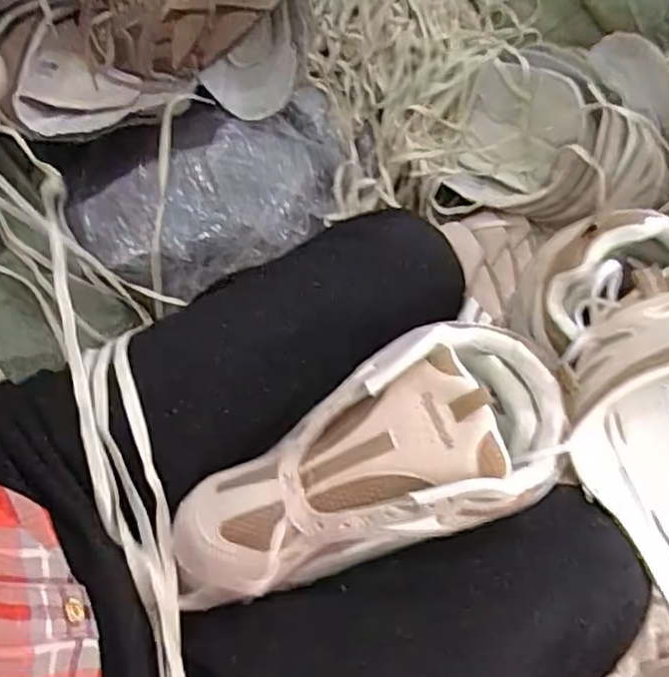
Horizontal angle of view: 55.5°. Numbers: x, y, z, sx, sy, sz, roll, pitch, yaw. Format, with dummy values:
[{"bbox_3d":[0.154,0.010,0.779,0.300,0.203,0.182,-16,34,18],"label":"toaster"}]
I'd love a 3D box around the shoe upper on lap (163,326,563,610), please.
[{"bbox_3d":[0.015,0.076,0.379,0.242,0.057,0.111,-28,69,3],"label":"shoe upper on lap"}]

